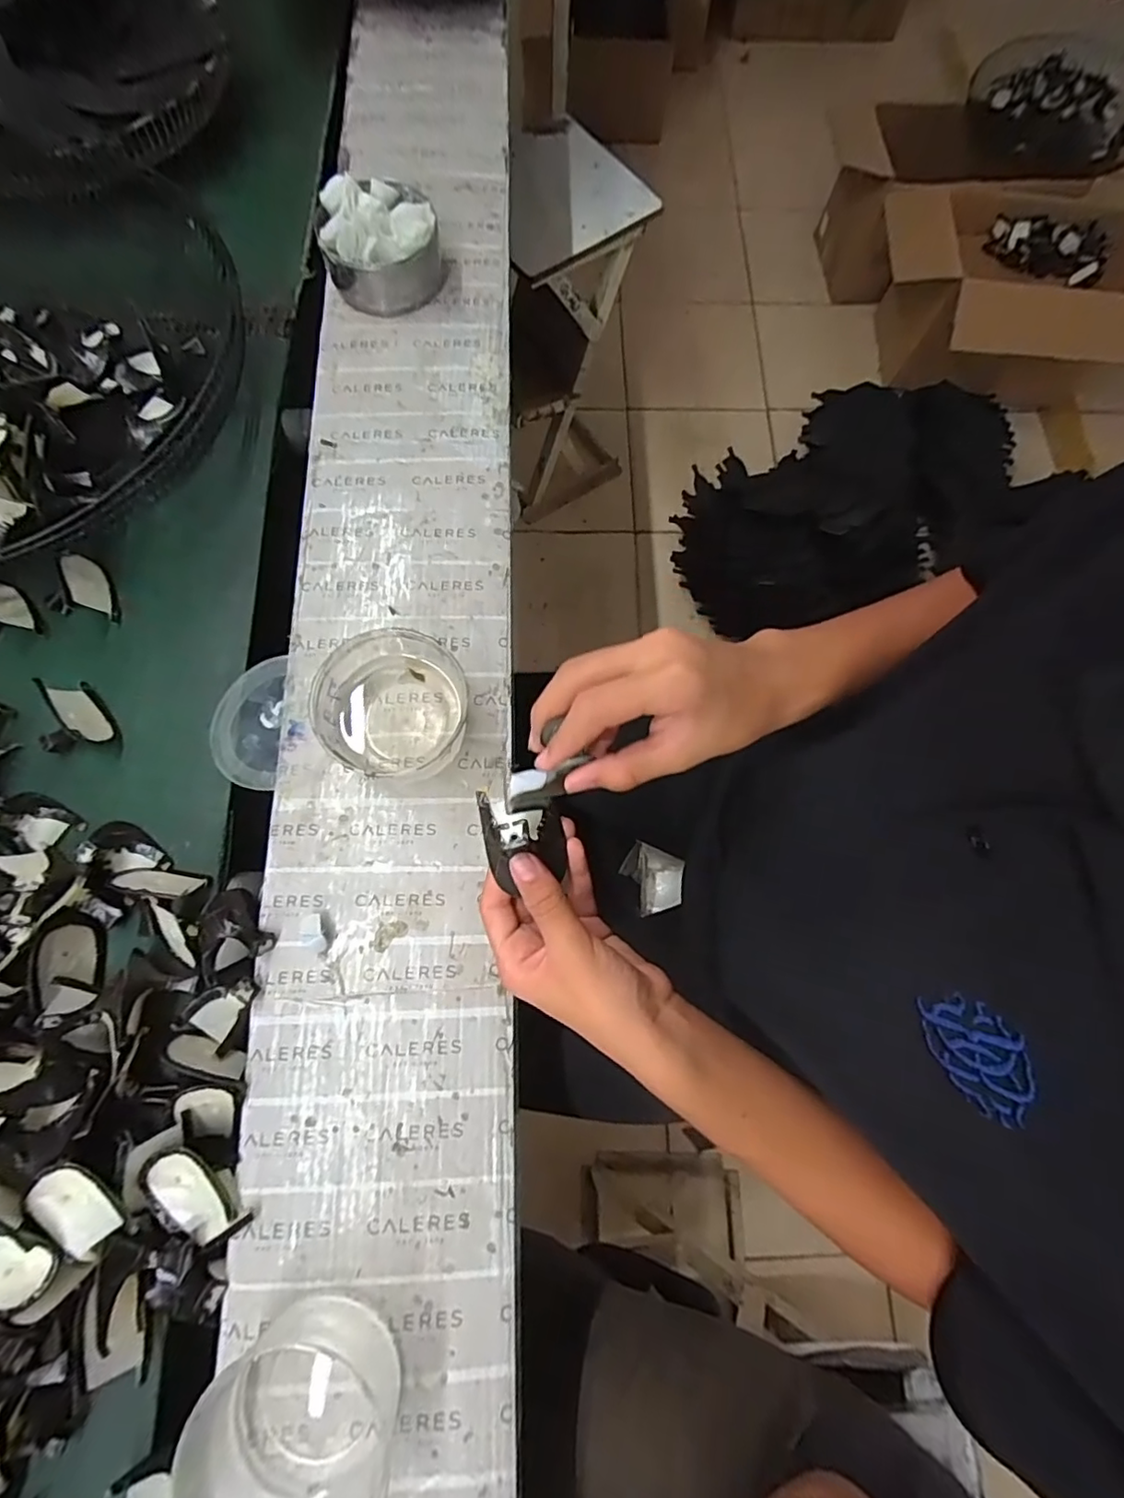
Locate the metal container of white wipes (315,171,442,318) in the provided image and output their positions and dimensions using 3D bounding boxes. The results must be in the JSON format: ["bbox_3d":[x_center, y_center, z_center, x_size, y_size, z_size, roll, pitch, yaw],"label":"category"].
[{"bbox_3d":[-0.186,-0.518,0.601,0.114,0.076,0.106,0,74,0],"label":"metal container of white wipes"}]

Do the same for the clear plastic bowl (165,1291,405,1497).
[{"bbox_3d":[-0.155,0.408,0.352,0.111,0.060,0.112,1,74,-2],"label":"clear plastic bowl"}]

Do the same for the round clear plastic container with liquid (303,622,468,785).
[{"bbox_3d":[-0.134,-0.033,0.475,0.118,0.061,0.115,-34,78,-11],"label":"round clear plastic container with liquid"}]

